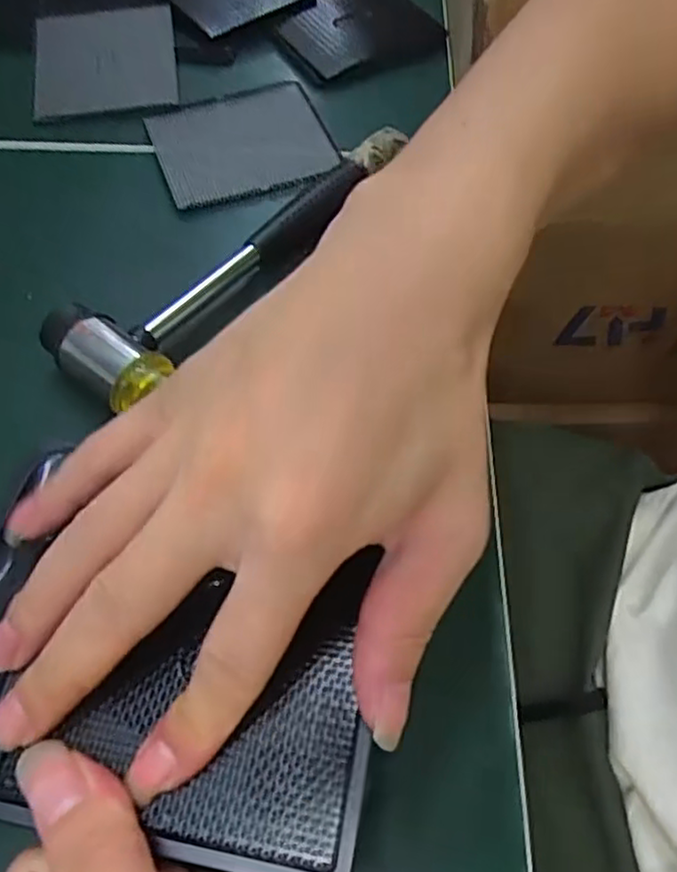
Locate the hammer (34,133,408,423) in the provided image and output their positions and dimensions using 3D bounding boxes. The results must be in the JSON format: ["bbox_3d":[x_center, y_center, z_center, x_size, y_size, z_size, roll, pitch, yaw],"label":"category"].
[{"bbox_3d":[-0.046,-0.105,0.386,0.064,0.027,0.241,39,66,19],"label":"hammer"}]

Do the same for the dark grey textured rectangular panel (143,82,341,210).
[{"bbox_3d":[-0.063,-0.191,0.455,0.109,0.006,0.093,-18,62,-11],"label":"dark grey textured rectangular panel"}]

